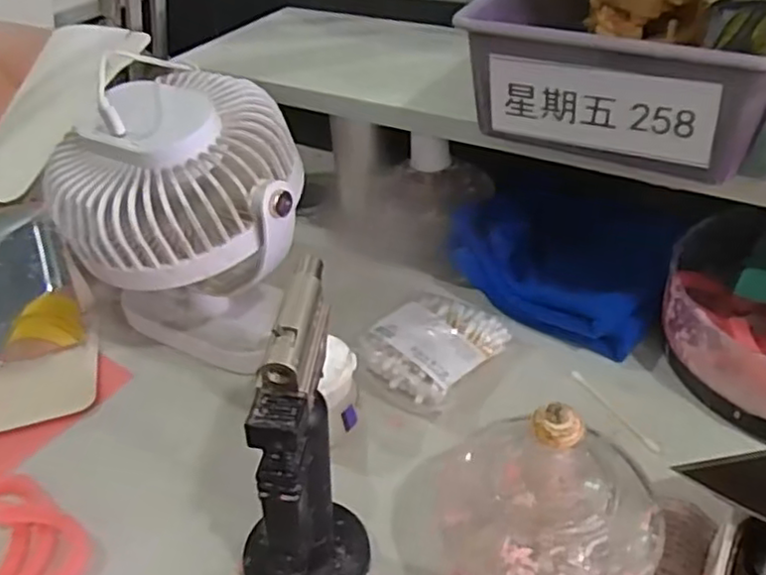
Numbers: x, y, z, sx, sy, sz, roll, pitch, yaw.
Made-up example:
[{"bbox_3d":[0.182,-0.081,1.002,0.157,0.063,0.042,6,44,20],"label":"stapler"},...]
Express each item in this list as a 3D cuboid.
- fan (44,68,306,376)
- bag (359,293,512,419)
[{"bbox_3d":[-0.115,-0.033,0.410,0.138,0.151,0.109,-12,39,-8],"label":"fan"},{"bbox_3d":[0.032,0.037,0.423,0.065,0.024,0.088,25,47,32],"label":"bag"}]

